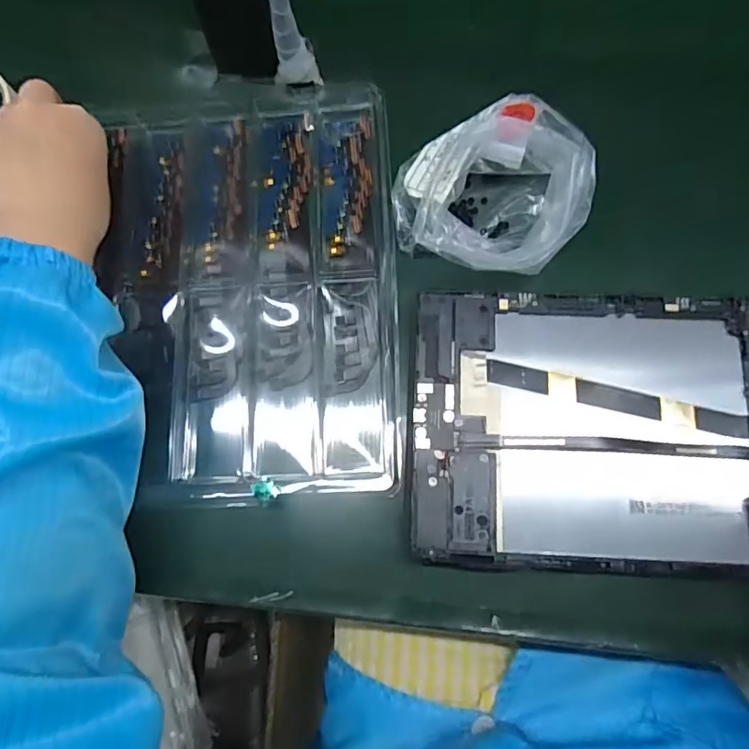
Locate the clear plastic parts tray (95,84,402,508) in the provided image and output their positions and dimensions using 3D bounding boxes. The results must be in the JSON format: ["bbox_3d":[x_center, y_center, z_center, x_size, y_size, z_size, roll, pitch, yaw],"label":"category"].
[{"bbox_3d":[-0.081,-0.064,0.343,0.183,0.014,0.279,-2,76,1],"label":"clear plastic parts tray"}]

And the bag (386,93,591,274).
[{"bbox_3d":[0.073,-0.109,0.330,0.116,0.047,0.094,-8,76,0],"label":"bag"}]

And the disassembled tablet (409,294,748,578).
[{"bbox_3d":[0.142,0.029,0.294,0.238,0.009,0.149,2,75,2],"label":"disassembled tablet"}]

